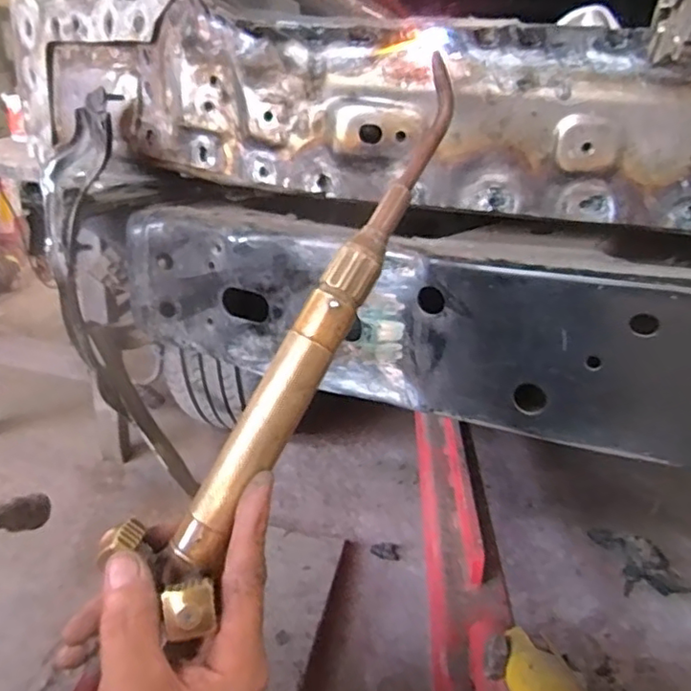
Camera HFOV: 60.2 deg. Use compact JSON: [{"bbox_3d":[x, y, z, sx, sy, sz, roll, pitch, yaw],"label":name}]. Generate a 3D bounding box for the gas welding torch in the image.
[{"bbox_3d":[-0.016,-0.012,0.299,0.055,0.300,0.028,23,-11,37],"label":"gas welding torch"}]

